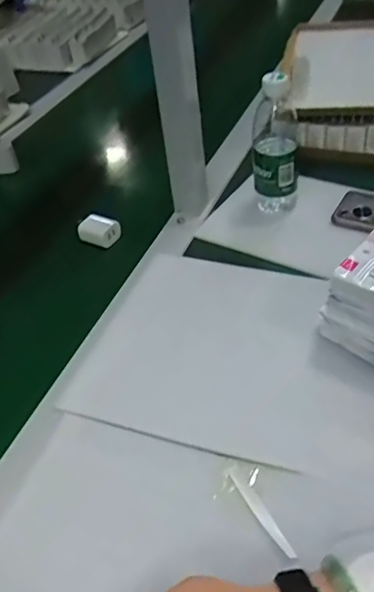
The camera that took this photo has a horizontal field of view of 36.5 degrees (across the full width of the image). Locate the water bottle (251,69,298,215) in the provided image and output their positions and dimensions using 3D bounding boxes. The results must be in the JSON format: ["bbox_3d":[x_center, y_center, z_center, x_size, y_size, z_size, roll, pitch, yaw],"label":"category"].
[{"bbox_3d":[0.120,-0.204,0.769,0.061,0.187,0.068,2,43,11],"label":"water bottle"}]

